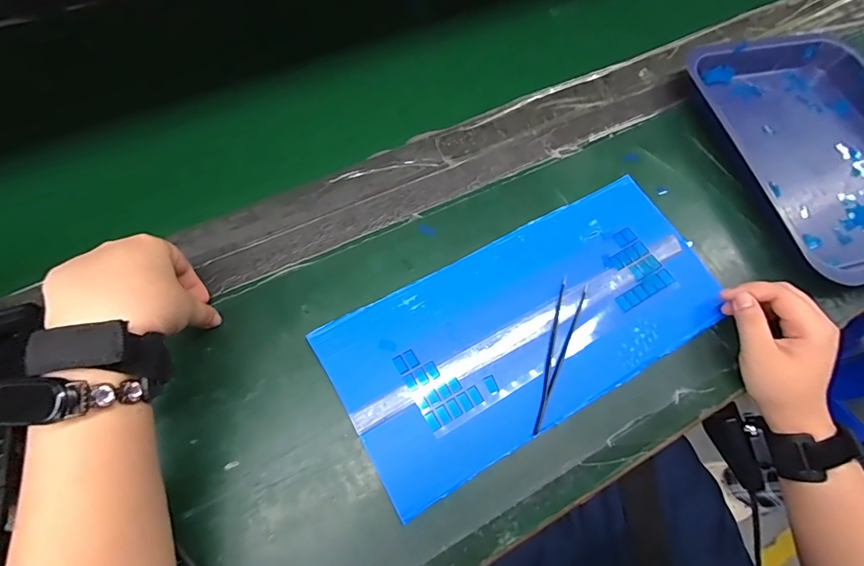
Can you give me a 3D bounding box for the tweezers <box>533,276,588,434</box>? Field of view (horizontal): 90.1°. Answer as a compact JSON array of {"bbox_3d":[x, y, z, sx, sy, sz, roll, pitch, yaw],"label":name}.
[{"bbox_3d":[0.098,0.054,0.344,0.022,0.006,0.126,21,66,8],"label":"tweezers"}]

